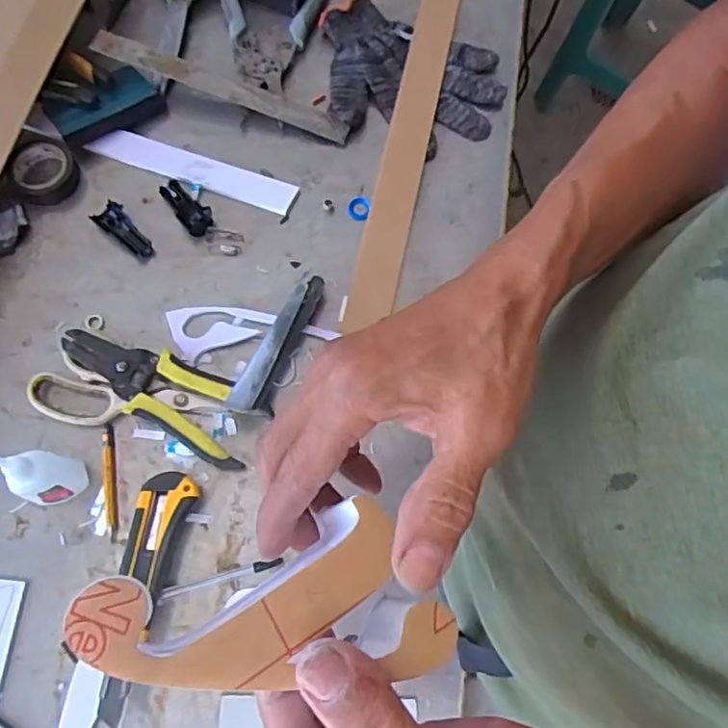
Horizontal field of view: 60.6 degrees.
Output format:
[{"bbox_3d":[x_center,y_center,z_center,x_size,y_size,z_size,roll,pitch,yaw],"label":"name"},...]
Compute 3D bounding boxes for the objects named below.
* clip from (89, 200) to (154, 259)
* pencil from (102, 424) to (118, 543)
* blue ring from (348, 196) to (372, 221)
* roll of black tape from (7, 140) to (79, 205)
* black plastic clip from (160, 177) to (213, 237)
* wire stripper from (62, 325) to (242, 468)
[{"bbox_3d":[-0.211,-0.120,0.556,0.060,0.011,0.025,37,74,9],"label":"clip"},{"bbox_3d":[-0.199,0.091,0.484,0.010,0.007,0.089,-9,72,-5],"label":"pencil"},{"bbox_3d":[-0.004,-0.143,0.572,0.020,0.006,0.022,1,72,-2],"label":"blue ring"},{"bbox_3d":[-0.290,-0.176,0.561,0.054,0.021,0.054,1,72,-2],"label":"roll of black tape"},{"bbox_3d":[-0.160,-0.141,0.561,0.026,0.012,0.060,-39,78,-14],"label":"black plastic clip"},{"bbox_3d":[-0.164,0.019,0.503,0.169,0.024,0.062,29,73,7],"label":"wire stripper"}]

